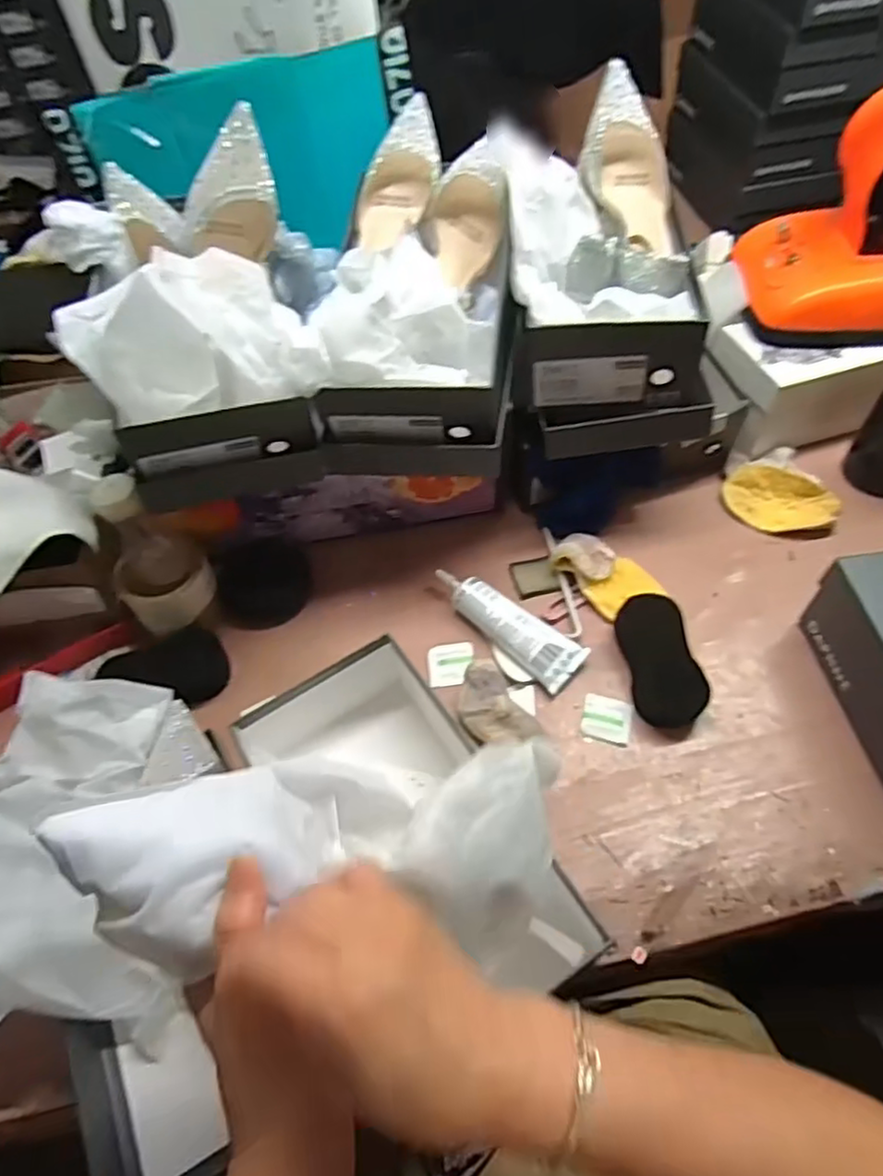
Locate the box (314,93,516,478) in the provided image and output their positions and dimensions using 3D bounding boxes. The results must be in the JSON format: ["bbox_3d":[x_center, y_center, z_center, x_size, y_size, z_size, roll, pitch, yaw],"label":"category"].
[{"bbox_3d":[-0.015,-0.295,0.605,0.156,0.142,0.331,1,70,5],"label":"box"}]

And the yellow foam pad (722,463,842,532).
[{"bbox_3d":[0.379,-0.096,0.747,0.117,0.015,0.070,28,90,10],"label":"yellow foam pad"}]

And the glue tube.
[{"bbox_3d":[0.065,0.031,0.671,0.168,0.026,0.050,38,66,26],"label":"glue tube"}]

